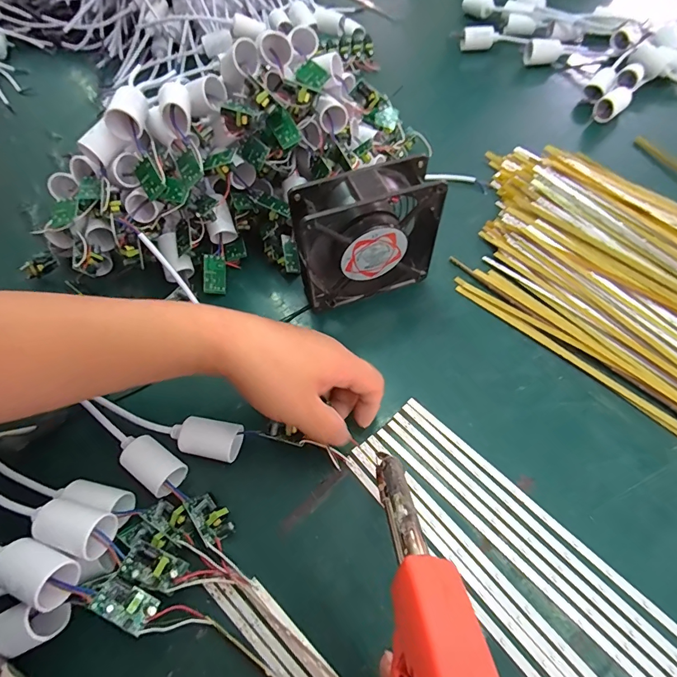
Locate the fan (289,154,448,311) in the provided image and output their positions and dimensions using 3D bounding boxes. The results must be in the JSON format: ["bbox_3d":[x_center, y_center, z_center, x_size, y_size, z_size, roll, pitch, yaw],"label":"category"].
[{"bbox_3d":[0.023,-0.087,0.358,0.123,0.121,0.041,-19,60,-8],"label":"fan"}]

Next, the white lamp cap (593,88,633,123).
[{"bbox_3d":[0.356,-0.303,0.529,0.030,0.027,0.049,36,67,21],"label":"white lamp cap"}]

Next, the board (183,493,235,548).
[{"bbox_3d":[-0.092,0.130,0.296,0.022,0.017,0.034,-35,64,-17],"label":"board"}]

